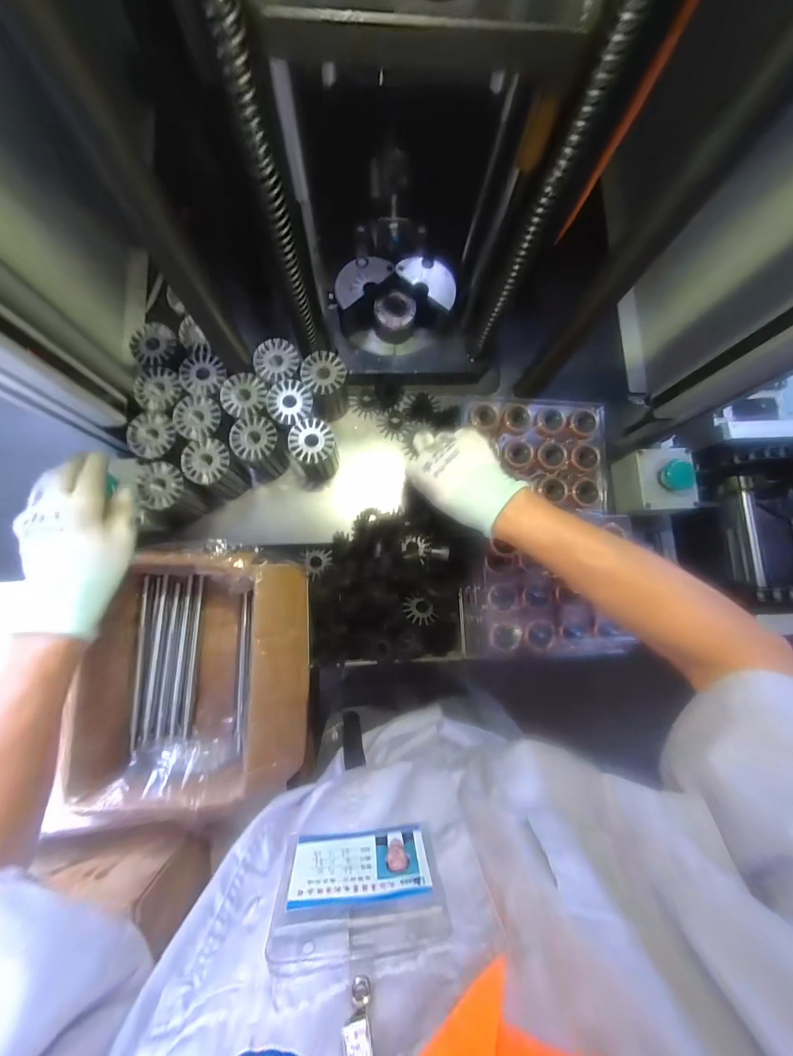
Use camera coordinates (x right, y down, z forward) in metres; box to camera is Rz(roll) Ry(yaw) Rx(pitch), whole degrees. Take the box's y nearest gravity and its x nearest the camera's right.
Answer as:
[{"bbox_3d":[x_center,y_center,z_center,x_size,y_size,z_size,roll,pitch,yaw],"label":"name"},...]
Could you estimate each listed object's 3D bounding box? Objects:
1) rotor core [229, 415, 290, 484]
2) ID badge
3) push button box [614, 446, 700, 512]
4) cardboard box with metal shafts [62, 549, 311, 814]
[{"bbox_3d":[-0.168,-0.094,0.479,0.056,0.083,0.058,1,82,-4],"label":"rotor core"},{"bbox_3d":[-0.023,0.223,0.243,0.097,0.079,0.008,-2,93,-5],"label":"ID badge"},{"bbox_3d":[0.341,-0.060,0.502,0.080,0.069,0.081,-2,82,-4],"label":"push button box"},{"bbox_3d":[-0.256,0.183,0.514,0.275,0.126,0.283,-2,82,-4],"label":"cardboard box with metal shafts"}]

